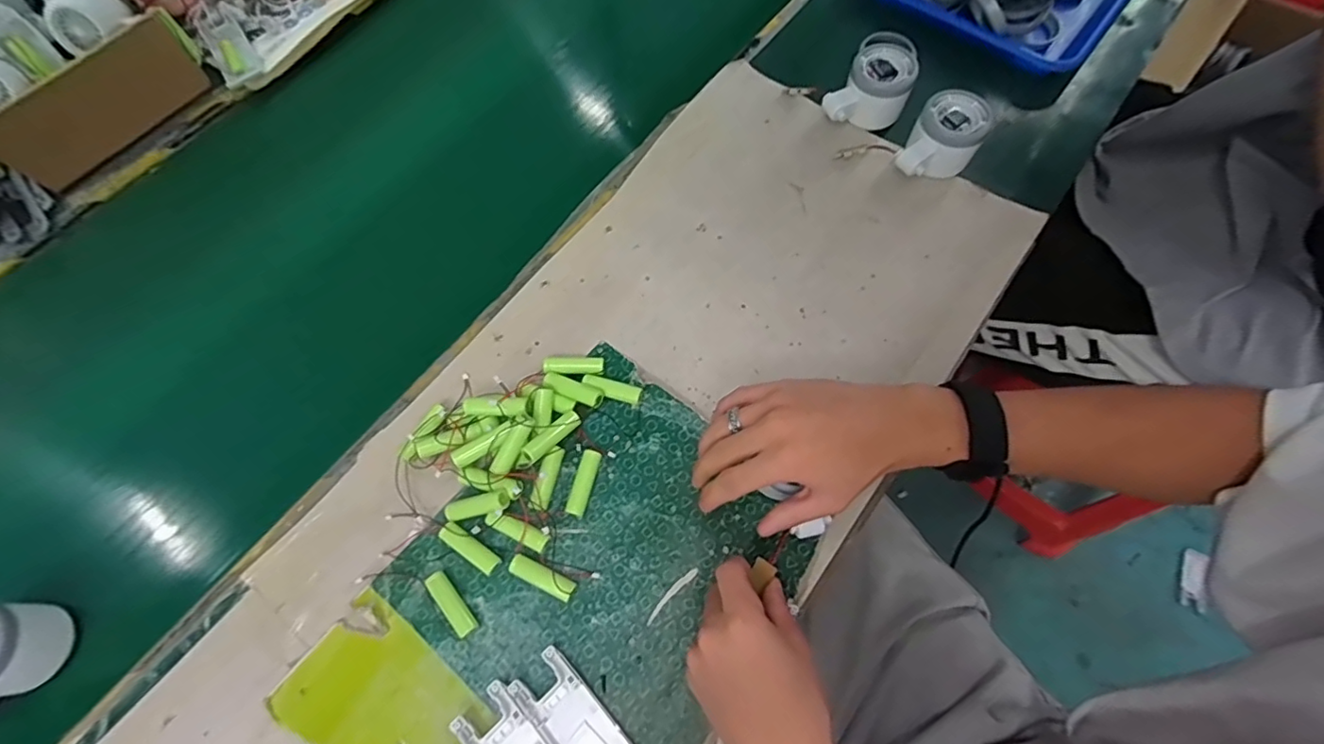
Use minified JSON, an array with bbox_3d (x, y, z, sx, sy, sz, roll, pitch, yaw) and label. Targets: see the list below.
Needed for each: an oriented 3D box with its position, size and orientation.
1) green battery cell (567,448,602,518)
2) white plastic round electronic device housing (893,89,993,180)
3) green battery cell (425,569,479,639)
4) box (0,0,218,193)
[{"bbox_3d":[-0.060,0.084,0.433,0.014,0.012,0.050,14,69,7],"label":"green battery cell"},{"bbox_3d":[0.252,-0.206,0.516,0.059,0.057,0.071,33,72,14],"label":"white plastic round electronic device housing"},{"bbox_3d":[-0.149,0.164,0.404,0.014,0.013,0.049,-38,72,-13],"label":"green battery cell"},{"bbox_3d":[-0.633,-0.325,0.572,0.236,0.102,0.200,36,73,14],"label":"box"}]

